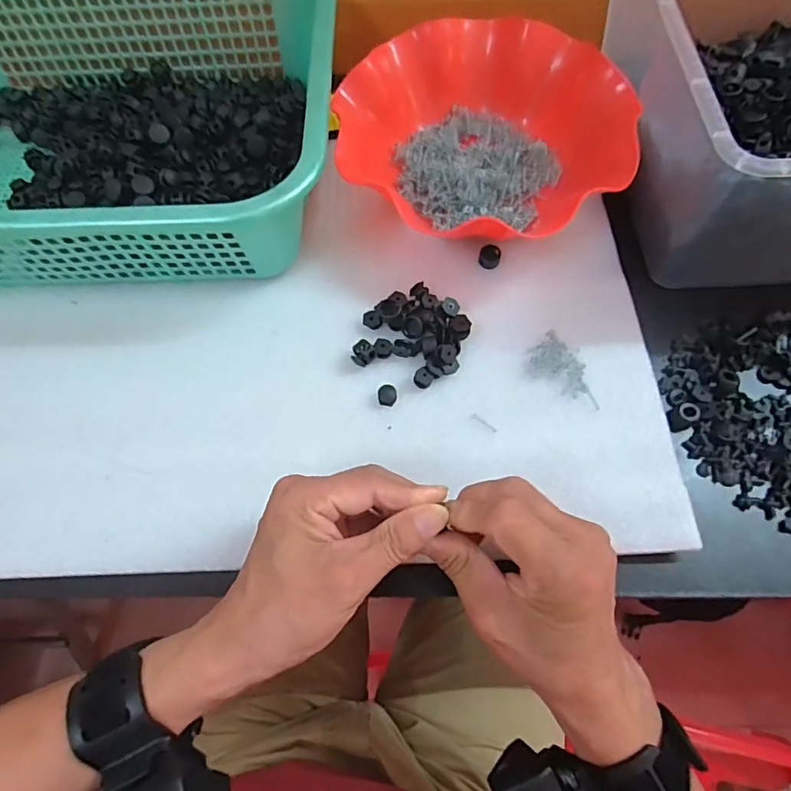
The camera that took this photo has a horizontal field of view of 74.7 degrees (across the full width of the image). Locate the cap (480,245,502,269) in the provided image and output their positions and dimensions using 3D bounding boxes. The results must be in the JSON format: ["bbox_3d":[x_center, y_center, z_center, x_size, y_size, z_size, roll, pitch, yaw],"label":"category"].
[{"bbox_3d":[0.075,-0.111,0.410,0.017,0.009,0.019,15,67,7],"label":"cap"}]

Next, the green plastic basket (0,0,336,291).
[{"bbox_3d":[-0.238,-0.219,0.405,0.382,0.088,0.300,-4,66,-1],"label":"green plastic basket"}]

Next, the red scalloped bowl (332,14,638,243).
[{"bbox_3d":[0.076,-0.214,0.417,0.225,0.058,0.190,40,73,17],"label":"red scalloped bowl"}]

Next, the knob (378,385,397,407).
[{"bbox_3d":[-0.006,0.000,0.363,0.013,0.007,0.013,9,66,5],"label":"knob"}]

